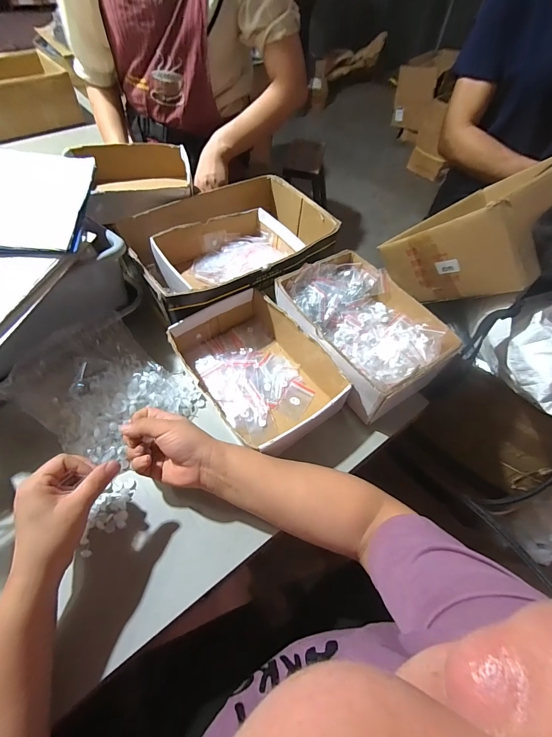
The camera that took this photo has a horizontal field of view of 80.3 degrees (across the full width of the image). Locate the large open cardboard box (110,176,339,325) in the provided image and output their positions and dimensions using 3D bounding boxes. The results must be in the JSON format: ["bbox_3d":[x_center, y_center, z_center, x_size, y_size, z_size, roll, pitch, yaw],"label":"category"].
[{"bbox_3d":[-0.096,-0.244,0.618,0.344,0.087,0.295,-26,61,-20],"label":"large open cardboard box"}]

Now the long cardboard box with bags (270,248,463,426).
[{"bbox_3d":[0.133,-0.062,0.528,0.176,0.090,0.255,-29,62,-21],"label":"long cardboard box with bags"}]

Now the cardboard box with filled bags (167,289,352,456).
[{"bbox_3d":[-0.032,-0.003,0.499,0.168,0.066,0.249,-31,63,-22],"label":"cardboard box with filled bags"}]

